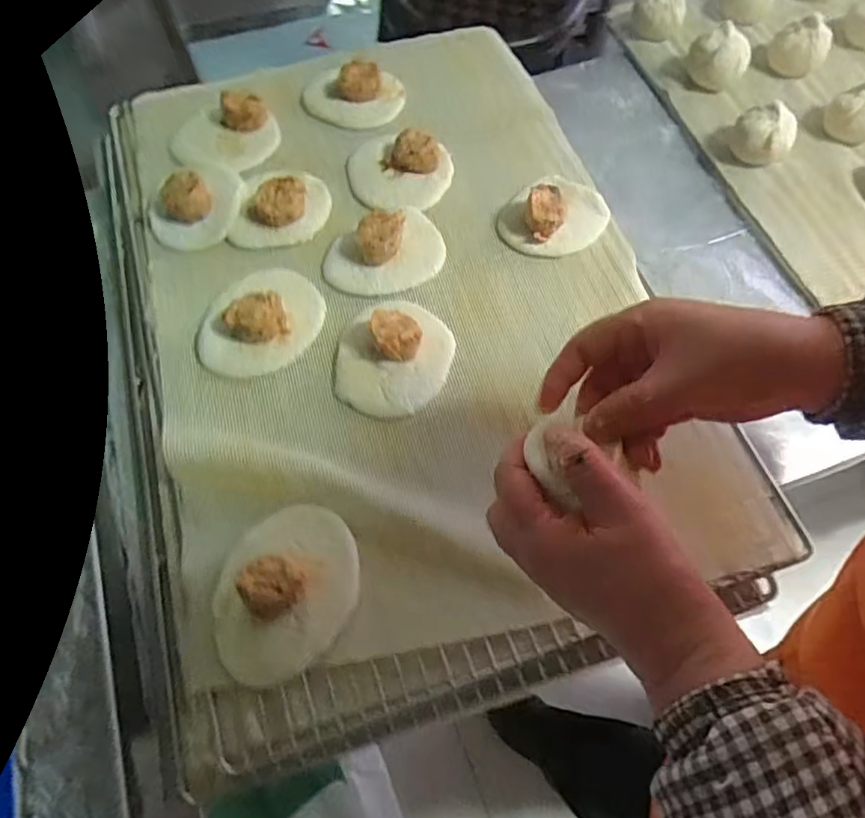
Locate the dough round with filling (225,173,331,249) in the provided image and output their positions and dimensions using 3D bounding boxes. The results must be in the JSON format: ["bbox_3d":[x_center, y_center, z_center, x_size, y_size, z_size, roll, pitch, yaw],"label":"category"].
[{"bbox_3d":[-0.131,-0.180,0.511,0.078,0.026,0.084,9,64,3],"label":"dough round with filling"}]

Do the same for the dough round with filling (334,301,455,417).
[{"bbox_3d":[-0.029,-0.045,0.442,0.082,0.030,0.096,17,65,7],"label":"dough round with filling"}]

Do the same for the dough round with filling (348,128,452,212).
[{"bbox_3d":[-0.029,-0.216,0.526,0.089,0.028,0.083,1,64,-1],"label":"dough round with filling"}]

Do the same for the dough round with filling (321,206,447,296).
[{"bbox_3d":[-0.040,-0.134,0.484,0.099,0.029,0.072,-19,66,-11],"label":"dough round with filling"}]

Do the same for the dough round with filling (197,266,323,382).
[{"bbox_3d":[-0.132,-0.073,0.458,0.084,0.030,0.103,14,64,5],"label":"dough round with filling"}]

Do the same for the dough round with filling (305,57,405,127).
[{"bbox_3d":[-0.080,-0.316,0.576,0.104,0.030,0.080,14,64,5],"label":"dough round with filling"}]

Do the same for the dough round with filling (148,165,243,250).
[{"bbox_3d":[-0.206,-0.184,0.511,0.083,0.024,0.083,1,64,-1],"label":"dough round with filling"}]

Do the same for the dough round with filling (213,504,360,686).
[{"bbox_3d":[-0.092,0.111,0.368,0.084,0.021,0.106,11,64,4],"label":"dough round with filling"}]

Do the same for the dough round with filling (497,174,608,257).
[{"bbox_3d":[0.103,-0.166,0.499,0.081,0.040,0.082,1,64,-1],"label":"dough round with filling"}]

